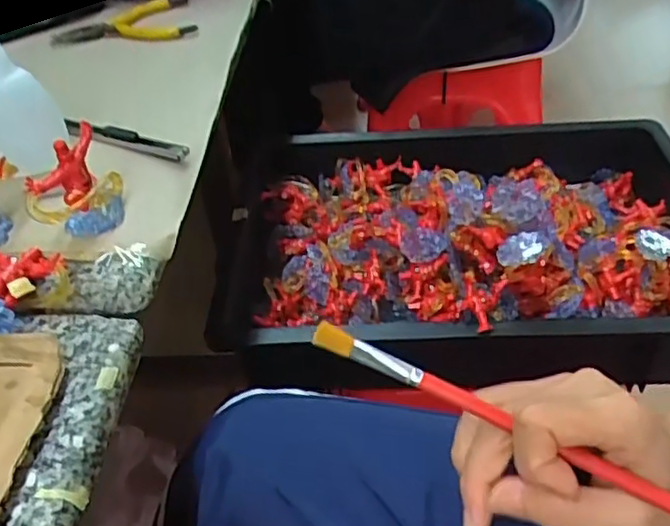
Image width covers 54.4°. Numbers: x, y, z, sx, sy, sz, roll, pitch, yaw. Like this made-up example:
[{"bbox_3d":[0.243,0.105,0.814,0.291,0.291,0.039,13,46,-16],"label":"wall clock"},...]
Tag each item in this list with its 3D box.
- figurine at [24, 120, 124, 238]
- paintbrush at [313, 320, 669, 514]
[{"bbox_3d":[-0.144,-0.044,0.359,0.048,0.048,0.054,-21,43,-16],"label":"figurine"},{"bbox_3d":[0.109,0.086,0.276,0.261,0.012,0.008,26,47,6],"label":"paintbrush"}]

